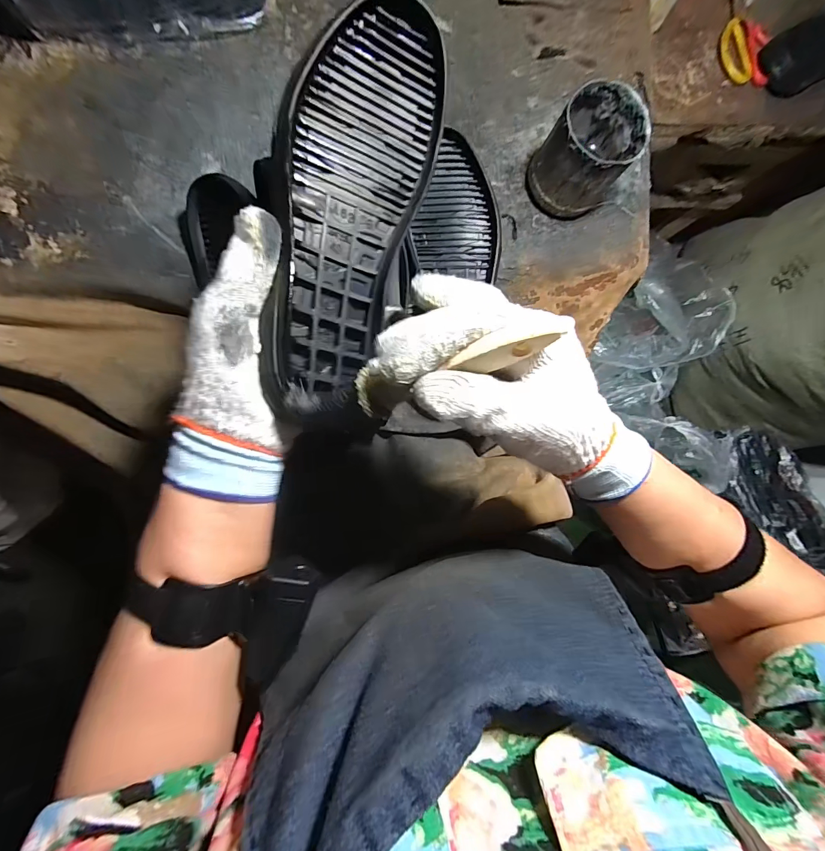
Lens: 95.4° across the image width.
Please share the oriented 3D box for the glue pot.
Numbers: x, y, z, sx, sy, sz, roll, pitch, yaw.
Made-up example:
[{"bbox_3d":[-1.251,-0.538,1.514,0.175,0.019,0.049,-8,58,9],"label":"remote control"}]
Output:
[{"bbox_3d":[0.191,-0.297,0.416,0.092,0.085,0.099,36,81,-2],"label":"glue pot"}]

